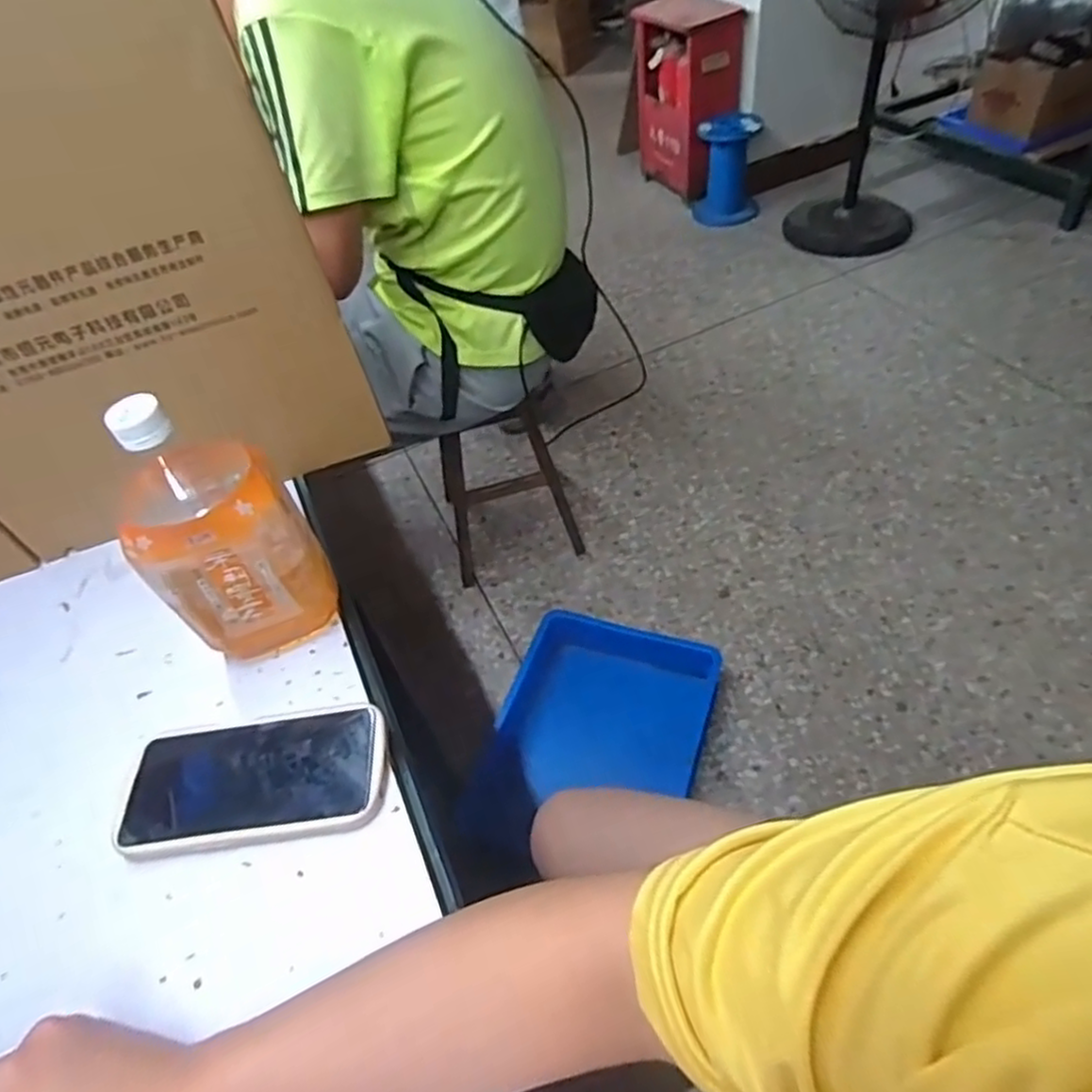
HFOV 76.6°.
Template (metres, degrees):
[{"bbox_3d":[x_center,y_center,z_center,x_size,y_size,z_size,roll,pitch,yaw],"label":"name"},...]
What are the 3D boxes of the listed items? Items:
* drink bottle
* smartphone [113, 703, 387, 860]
[{"bbox_3d":[-0.214,-0.009,0.453,0.105,0.189,0.078,-5,45,2],"label":"drink bottle"},{"bbox_3d":[-0.184,0.146,0.441,0.161,0.011,0.081,-8,54,3],"label":"smartphone"}]

